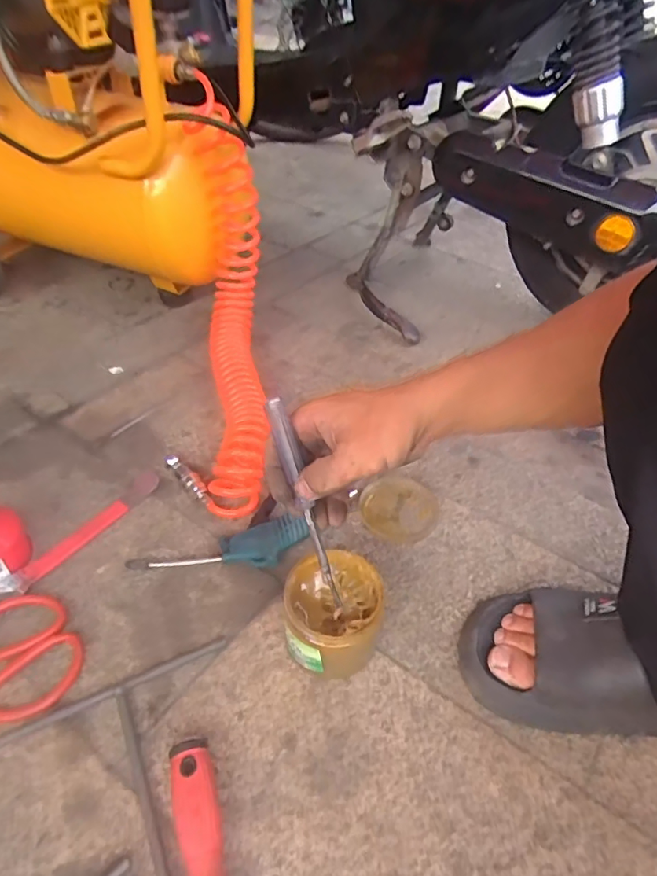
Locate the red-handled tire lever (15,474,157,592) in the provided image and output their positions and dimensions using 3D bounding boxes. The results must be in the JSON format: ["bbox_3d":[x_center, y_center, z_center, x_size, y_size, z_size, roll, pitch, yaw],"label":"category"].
[{"bbox_3d":[-0.244,0.089,0.562,0.026,0.009,0.170,25,47,20],"label":"red-handled tire lever"}]

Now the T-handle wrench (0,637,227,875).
[{"bbox_3d":[-0.108,0.290,0.356,0.167,0.017,0.281,-17,48,-22],"label":"T-handle wrench"}]

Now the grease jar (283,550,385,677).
[{"bbox_3d":[0.004,0.153,0.465,0.081,0.069,0.082,3,44,-2],"label":"grease jar"}]

